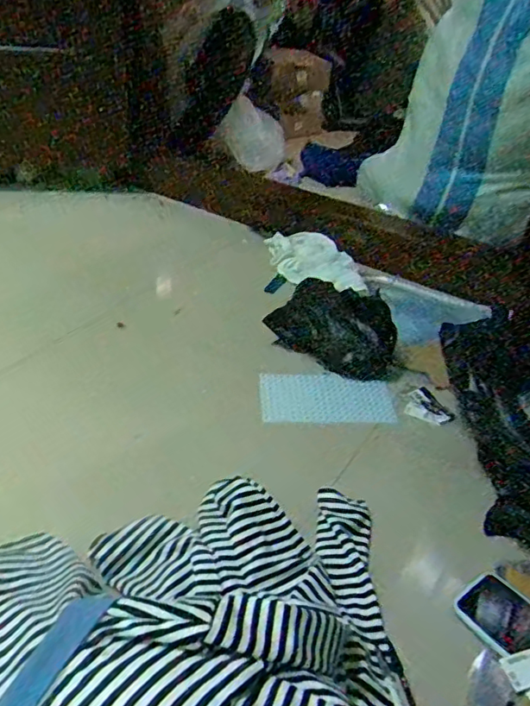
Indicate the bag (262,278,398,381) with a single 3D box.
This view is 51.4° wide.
[{"bbox_3d":[0.124,-0.047,1.039,0.246,0.166,0.072,29,43,28],"label":"bag"}]

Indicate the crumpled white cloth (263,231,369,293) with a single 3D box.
[{"bbox_3d":[0.109,-0.241,1.337,0.156,0.075,0.289,-15,42,-24],"label":"crumpled white cloth"}]

